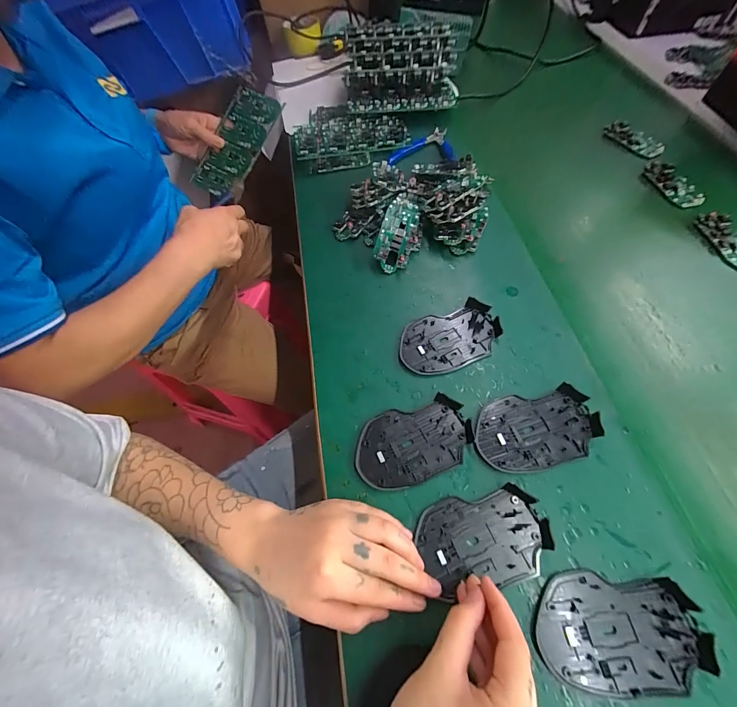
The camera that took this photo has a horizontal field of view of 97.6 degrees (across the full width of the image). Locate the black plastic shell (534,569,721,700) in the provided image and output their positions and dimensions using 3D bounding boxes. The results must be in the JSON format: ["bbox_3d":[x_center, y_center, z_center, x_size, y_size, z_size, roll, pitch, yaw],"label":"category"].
[{"bbox_3d":[0.187,0.208,0.240,0.113,0.011,0.071,-1,62,3],"label":"black plastic shell"}]

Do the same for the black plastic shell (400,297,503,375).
[{"bbox_3d":[0.092,-0.018,0.368,0.113,0.013,0.071,-18,62,-6],"label":"black plastic shell"}]

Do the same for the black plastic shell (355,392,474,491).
[{"bbox_3d":[0.044,0.087,0.317,0.114,0.009,0.070,-16,62,-5],"label":"black plastic shell"}]

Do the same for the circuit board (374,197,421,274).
[{"bbox_3d":[0.043,-0.161,0.428,0.054,0.011,0.111,17,82,-8],"label":"circuit board"}]

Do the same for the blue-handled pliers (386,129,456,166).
[{"bbox_3d":[0.083,-0.344,0.539,0.110,0.025,0.082,-7,61,0],"label":"blue-handled pliers"}]

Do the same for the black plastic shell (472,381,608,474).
[{"bbox_3d":[0.162,0.073,0.314,0.114,0.013,0.071,-13,62,-3],"label":"black plastic shell"}]

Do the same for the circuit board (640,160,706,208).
[{"bbox_3d":[0.446,-0.251,0.474,0.039,0.014,0.099,-16,62,-5],"label":"circuit board"}]

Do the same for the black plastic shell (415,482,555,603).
[{"bbox_3d":[0.098,0.158,0.275,0.106,0.011,0.068,-12,62,-3],"label":"black plastic shell"}]

